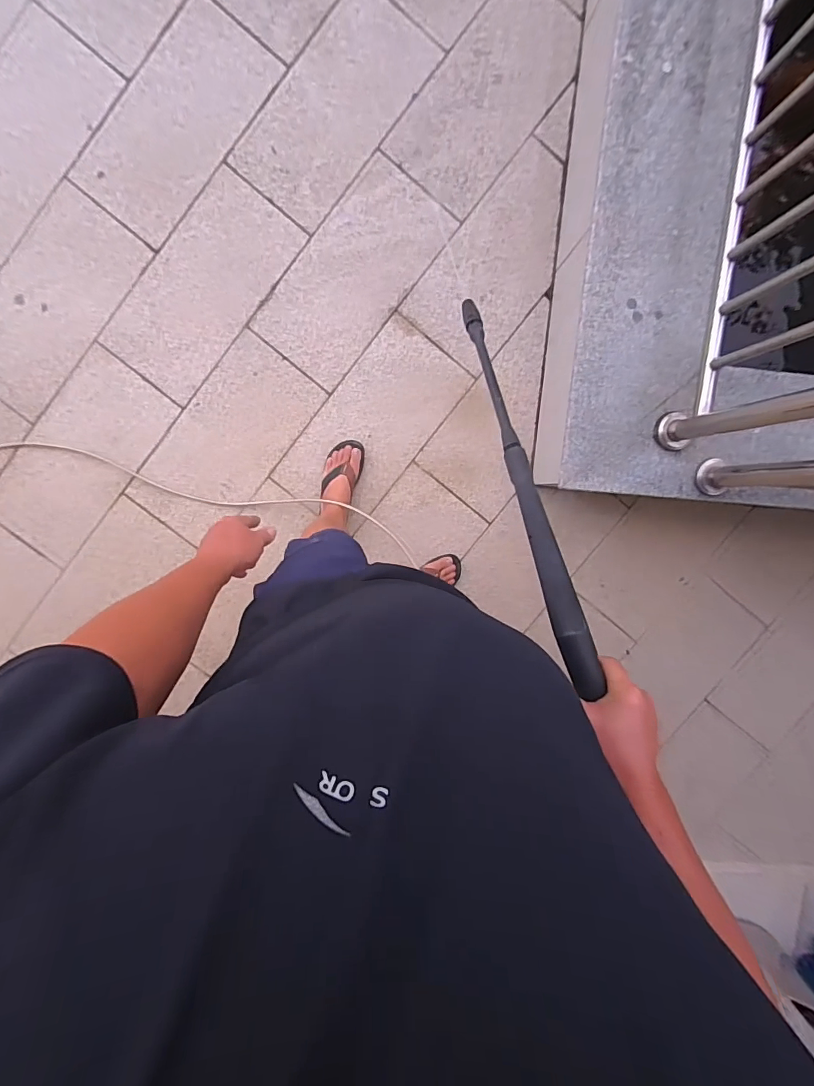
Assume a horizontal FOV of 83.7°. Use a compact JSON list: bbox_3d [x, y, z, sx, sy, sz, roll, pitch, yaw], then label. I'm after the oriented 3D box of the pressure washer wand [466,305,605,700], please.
[{"bbox_3d":[0.162,-0.162,0.710,0.036,0.043,0.784,-5,53,-1],"label":"pressure washer wand"}]

